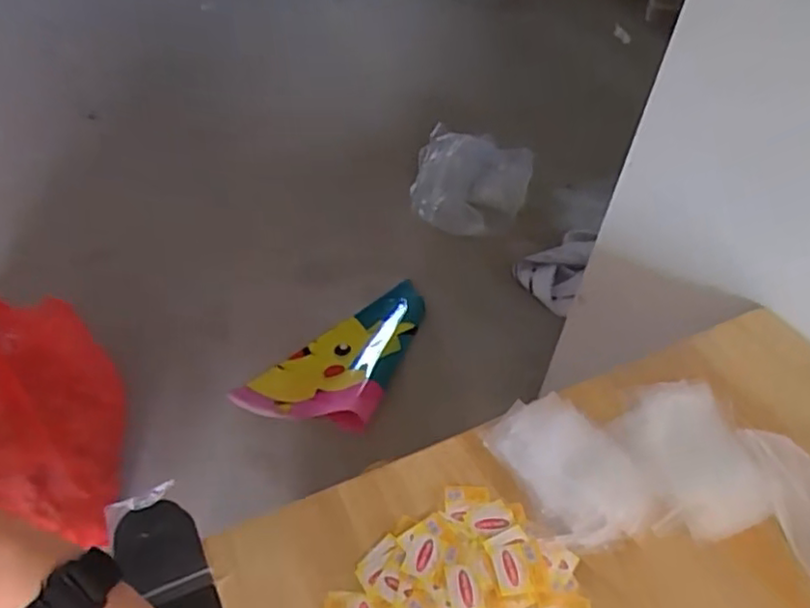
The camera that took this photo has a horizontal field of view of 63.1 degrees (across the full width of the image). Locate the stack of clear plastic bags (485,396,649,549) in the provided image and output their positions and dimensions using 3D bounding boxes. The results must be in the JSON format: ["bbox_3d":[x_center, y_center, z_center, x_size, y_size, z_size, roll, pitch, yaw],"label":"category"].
[{"bbox_3d":[0.146,0.144,0.588,0.112,0.015,0.144,-14,46,-16],"label":"stack of clear plastic bags"}]

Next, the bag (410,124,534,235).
[{"bbox_3d":[0.155,-0.305,1.681,0.296,0.216,0.146,16,44,9],"label":"bag"}]

